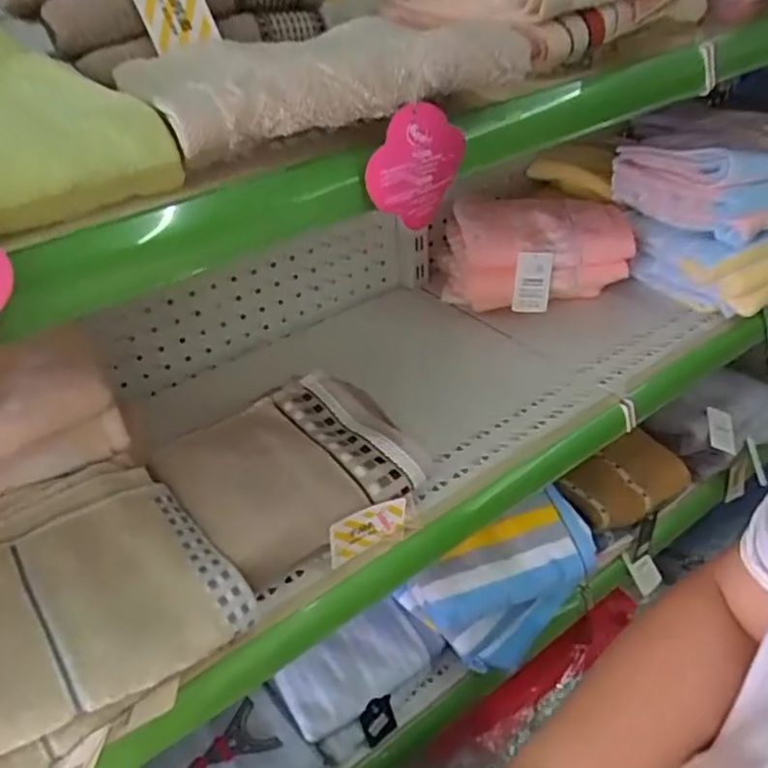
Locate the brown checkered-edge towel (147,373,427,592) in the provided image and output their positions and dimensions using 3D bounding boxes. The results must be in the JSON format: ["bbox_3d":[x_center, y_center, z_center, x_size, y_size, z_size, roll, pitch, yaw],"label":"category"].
[{"bbox_3d":[-0.083,0.067,0.535,0.170,0.040,0.157,-26,43,-25],"label":"brown checkered-edge towel"}]

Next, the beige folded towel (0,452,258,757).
[{"bbox_3d":[-0.215,0.130,0.440,0.180,0.050,0.187,-29,45,-27],"label":"beige folded towel"}]

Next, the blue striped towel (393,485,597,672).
[{"bbox_3d":[0.133,0.235,0.730,0.207,0.182,0.073,-20,41,-19],"label":"blue striped towel"}]

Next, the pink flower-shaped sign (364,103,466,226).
[{"bbox_3d":[0.018,-0.110,0.326,0.058,0.057,0.009,-24,42,-22],"label":"pink flower-shaped sign"}]

